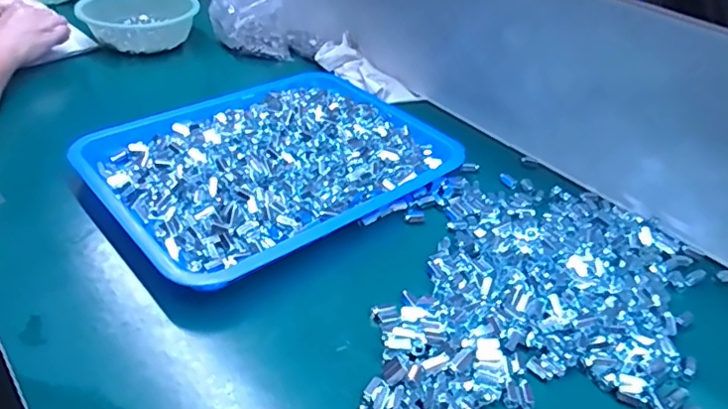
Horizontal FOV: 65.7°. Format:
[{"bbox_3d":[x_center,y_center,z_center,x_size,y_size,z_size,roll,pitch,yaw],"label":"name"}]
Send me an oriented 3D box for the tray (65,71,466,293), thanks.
[{"bbox_3d":[-0.105,-0.058,0.666,0.387,0.049,0.301,-25,46,-34],"label":"tray"}]

